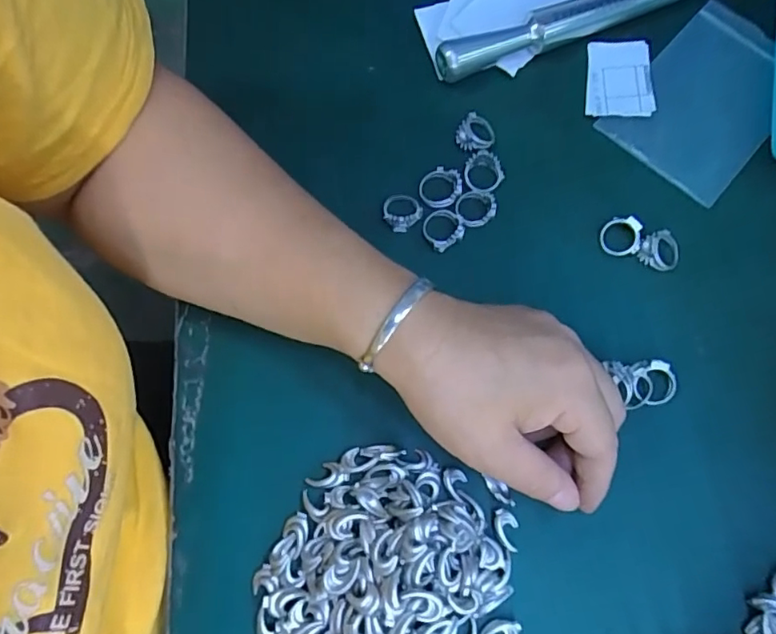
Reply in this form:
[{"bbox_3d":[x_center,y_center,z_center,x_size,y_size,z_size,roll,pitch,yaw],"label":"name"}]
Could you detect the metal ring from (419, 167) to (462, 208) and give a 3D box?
[{"bbox_3d":[0.029,-0.073,0.313,0.024,0.005,0.023,-5,78,24],"label":"metal ring"}]

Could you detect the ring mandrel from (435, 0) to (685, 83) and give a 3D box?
[{"bbox_3d":[0.137,-0.186,0.336,0.226,0.023,0.016,-20,74,-5],"label":"ring mandrel"}]

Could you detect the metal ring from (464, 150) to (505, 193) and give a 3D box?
[{"bbox_3d":[0.054,-0.083,0.314,0.022,0.008,0.026,-9,74,-2],"label":"metal ring"}]

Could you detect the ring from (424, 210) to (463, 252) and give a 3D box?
[{"bbox_3d":[0.030,-0.049,0.306,0.020,0.009,0.021,0,73,1],"label":"ring"}]

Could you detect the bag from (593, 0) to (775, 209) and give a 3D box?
[{"bbox_3d":[0.191,-0.129,0.330,0.078,0.006,0.122,41,78,12],"label":"bag"}]

